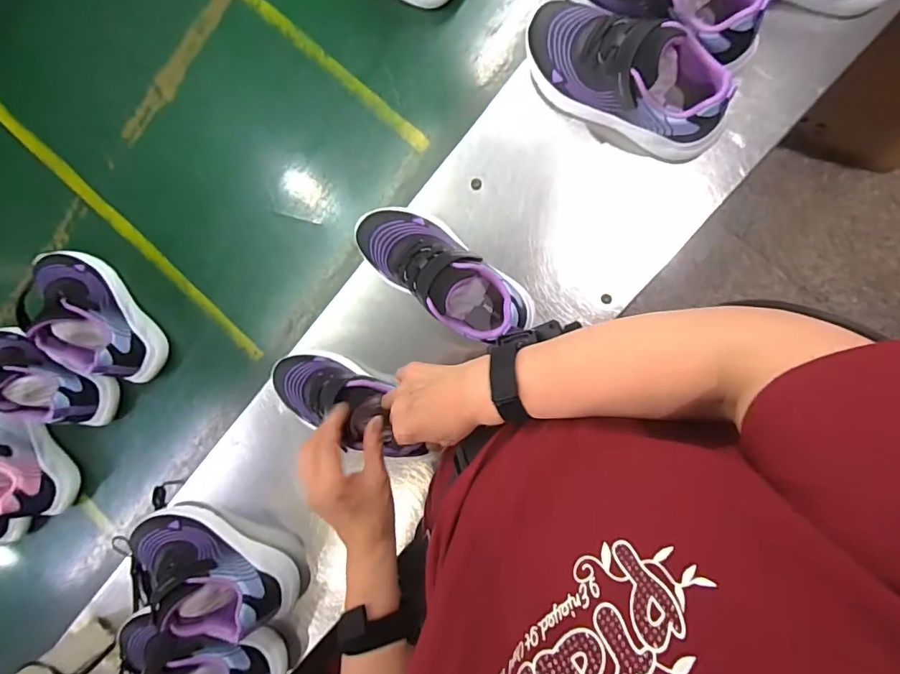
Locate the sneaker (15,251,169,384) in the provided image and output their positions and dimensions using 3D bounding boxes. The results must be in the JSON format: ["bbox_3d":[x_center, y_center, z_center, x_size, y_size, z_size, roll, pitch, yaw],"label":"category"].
[{"bbox_3d":[-0.483,-0.029,0.629,0.093,0.106,0.220,-42,86,8],"label":"sneaker"}]

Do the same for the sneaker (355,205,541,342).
[{"bbox_3d":[-0.009,-0.070,0.503,0.209,0.090,0.081,36,97,5],"label":"sneaker"}]

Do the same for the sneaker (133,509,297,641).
[{"bbox_3d":[-0.301,0.284,0.573,0.230,0.094,0.089,25,96,6],"label":"sneaker"}]

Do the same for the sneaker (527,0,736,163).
[{"bbox_3d":[0.171,-0.261,0.466,0.220,0.093,0.084,30,97,6],"label":"sneaker"}]

